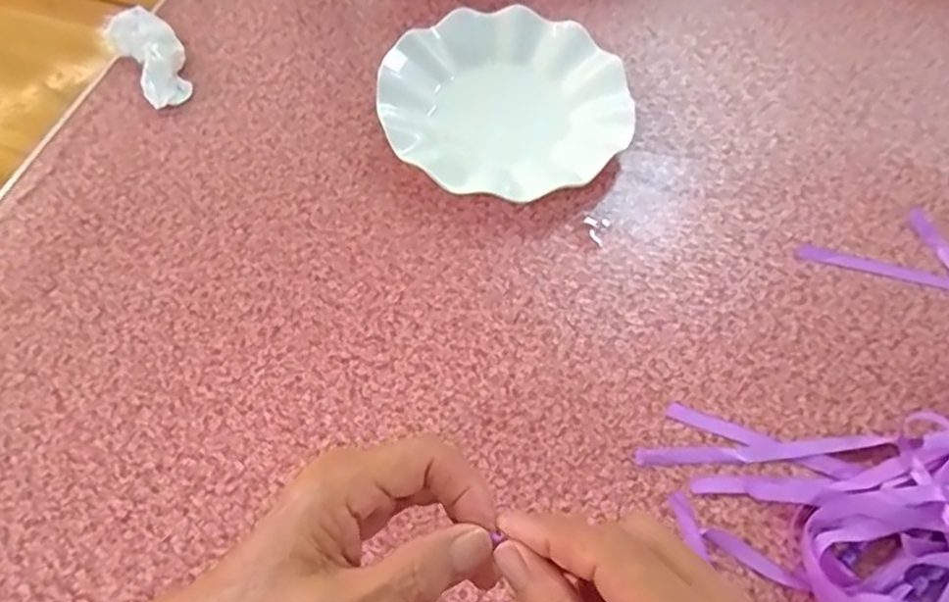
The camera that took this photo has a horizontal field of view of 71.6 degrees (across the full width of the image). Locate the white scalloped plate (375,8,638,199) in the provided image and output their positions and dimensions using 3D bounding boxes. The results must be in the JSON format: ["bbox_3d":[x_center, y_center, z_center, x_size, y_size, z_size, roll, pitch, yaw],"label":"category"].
[{"bbox_3d":[0.022,-0.149,0.498,0.177,0.027,0.172,1,62,-1],"label":"white scalloped plate"}]

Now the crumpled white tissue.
[{"bbox_3d":[-0.250,-0.192,0.514,0.044,0.023,0.090,-32,68,-17],"label":"crumpled white tissue"}]

